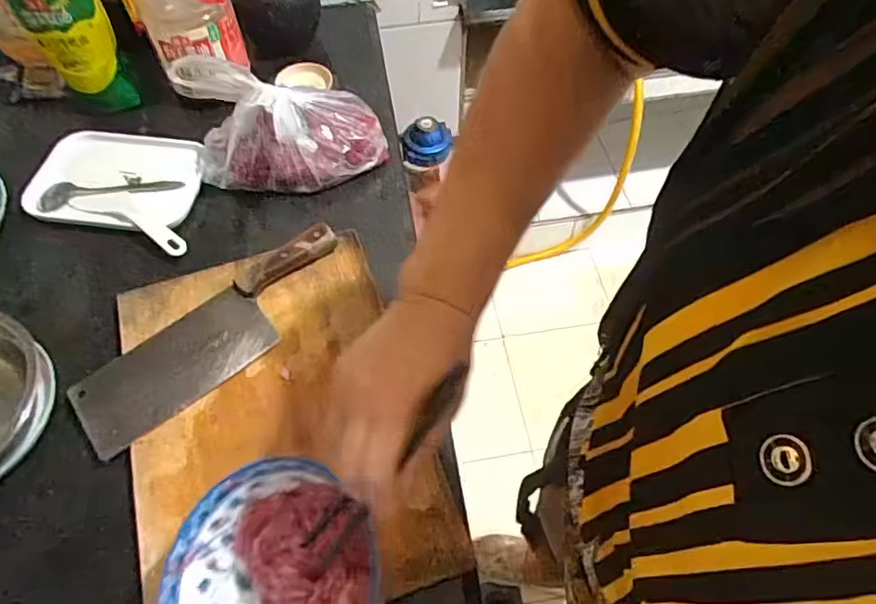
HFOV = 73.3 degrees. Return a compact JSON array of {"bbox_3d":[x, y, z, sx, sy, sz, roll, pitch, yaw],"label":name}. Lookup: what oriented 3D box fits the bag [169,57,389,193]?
[{"bbox_3d":[-0.190,-0.202,0.690,0.240,0.113,0.099,4,58,1],"label":"bag"}]

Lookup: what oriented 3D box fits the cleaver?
[{"bbox_3d":[-0.217,0.027,0.585,0.289,0.037,0.088,-34,65,-21],"label":"cleaver"}]

